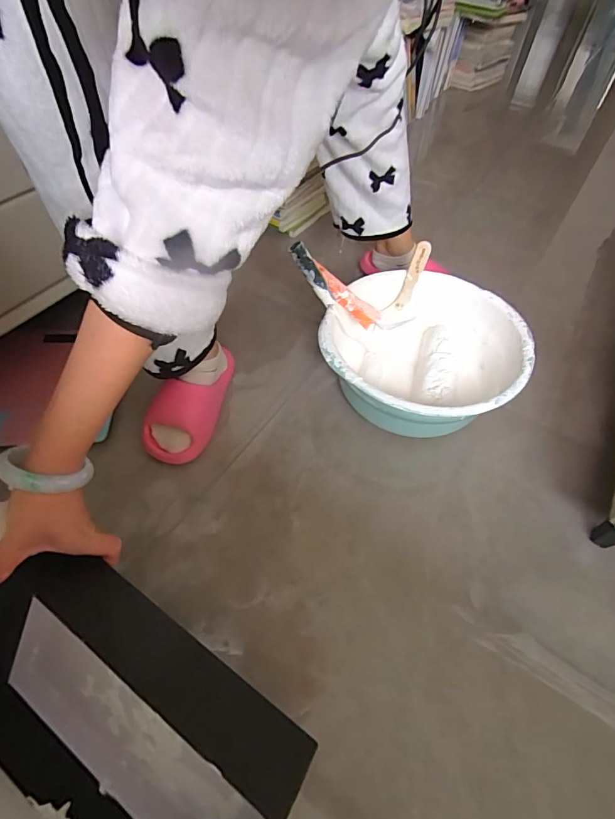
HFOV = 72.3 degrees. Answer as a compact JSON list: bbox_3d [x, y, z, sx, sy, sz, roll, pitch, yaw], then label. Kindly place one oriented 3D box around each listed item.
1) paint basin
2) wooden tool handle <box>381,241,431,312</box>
[{"bbox_3d":[0.200,-0.087,0.759,0.325,0.154,0.346,2,52,-2],"label":"paint basin"},{"bbox_3d":[0.193,-0.250,0.804,0.037,0.141,0.009,32,29,20],"label":"wooden tool handle"}]

